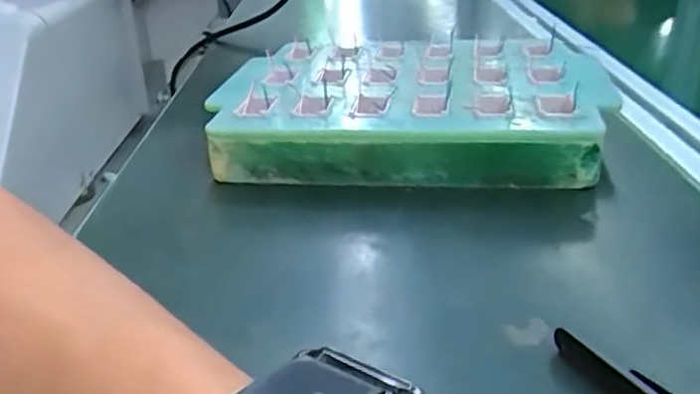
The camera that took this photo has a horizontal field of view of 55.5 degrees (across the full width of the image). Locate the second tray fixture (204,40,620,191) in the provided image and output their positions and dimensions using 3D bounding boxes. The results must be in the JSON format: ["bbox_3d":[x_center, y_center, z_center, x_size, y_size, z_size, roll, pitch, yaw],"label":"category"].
[{"bbox_3d":[0.039,-0.061,0.411,0.219,0.041,0.183,2,27,9],"label":"second tray fixture"}]

